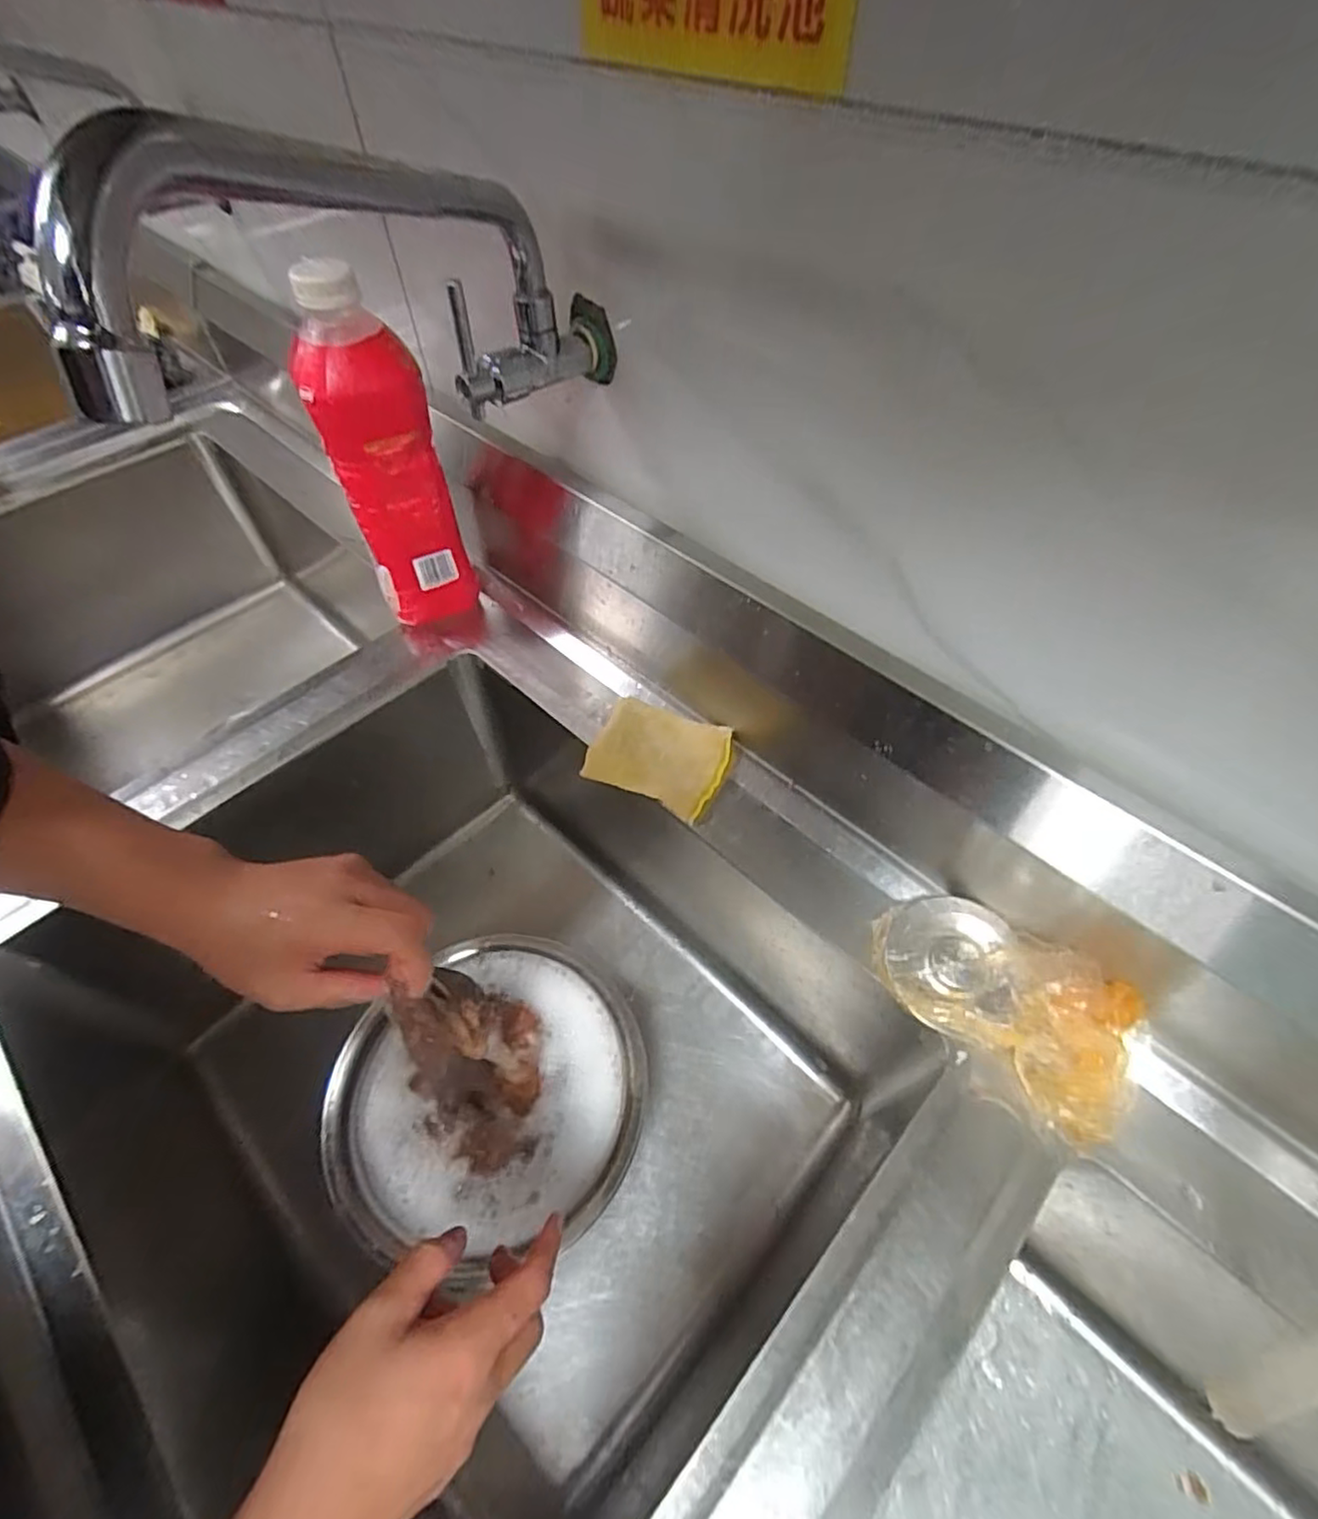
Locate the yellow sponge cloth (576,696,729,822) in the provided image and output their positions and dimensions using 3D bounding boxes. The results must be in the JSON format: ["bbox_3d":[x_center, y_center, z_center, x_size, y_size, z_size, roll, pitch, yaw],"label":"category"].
[{"bbox_3d":[-0.002,-0.006,0.509,0.105,0.021,0.076,21,57,15],"label":"yellow sponge cloth"}]

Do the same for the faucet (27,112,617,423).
[{"bbox_3d":[-0.104,-0.206,0.296,0.071,0.099,0.341,13,36,9],"label":"faucet"}]

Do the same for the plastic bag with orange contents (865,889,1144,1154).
[{"bbox_3d":[0.204,0.139,0.382,0.158,0.056,0.091,32,61,21],"label":"plastic bag with orange contents"}]

